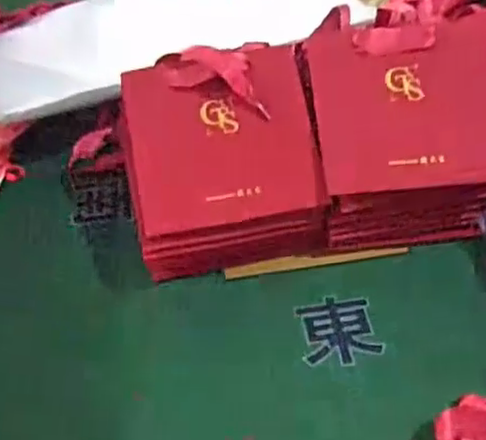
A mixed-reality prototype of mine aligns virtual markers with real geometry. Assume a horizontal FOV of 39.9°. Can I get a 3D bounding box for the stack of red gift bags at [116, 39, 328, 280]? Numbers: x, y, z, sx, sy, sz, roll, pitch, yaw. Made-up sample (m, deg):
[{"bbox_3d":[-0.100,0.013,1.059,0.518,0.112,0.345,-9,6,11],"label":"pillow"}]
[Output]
[{"bbox_3d":[-0.016,-0.046,0.536,0.144,0.121,0.136,-9,48,-5],"label":"stack of red gift bags"}]

